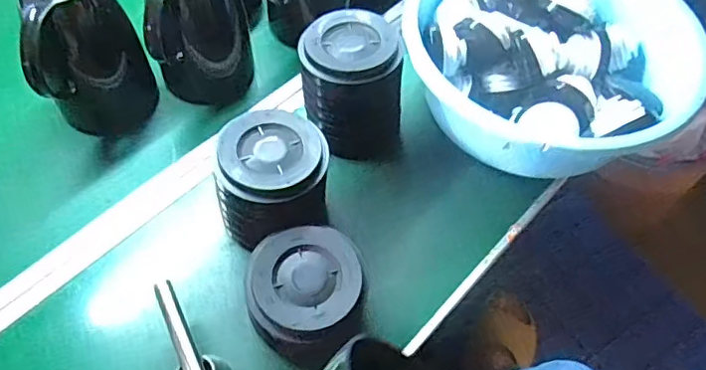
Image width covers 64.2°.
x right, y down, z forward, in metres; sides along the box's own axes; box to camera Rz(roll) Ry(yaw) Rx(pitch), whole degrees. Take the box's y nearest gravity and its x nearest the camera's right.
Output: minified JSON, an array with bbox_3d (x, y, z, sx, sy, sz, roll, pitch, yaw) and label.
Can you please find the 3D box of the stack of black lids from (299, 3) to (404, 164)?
[{"bbox_3d":[0.000,-0.124,0.711,0.124,0.131,0.129,-1,57,-3],"label":"stack of black lids"}]

